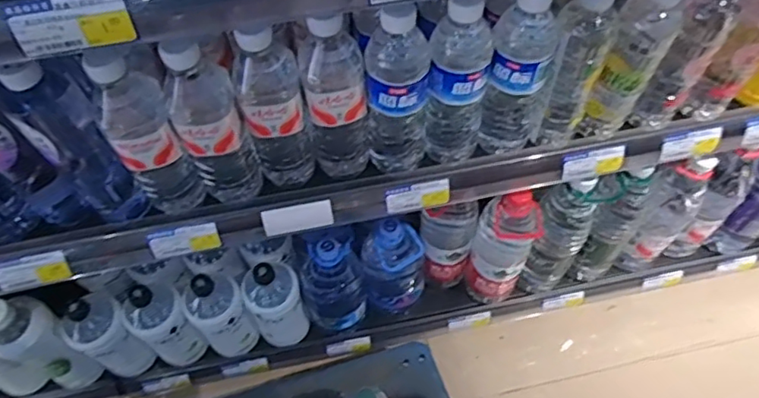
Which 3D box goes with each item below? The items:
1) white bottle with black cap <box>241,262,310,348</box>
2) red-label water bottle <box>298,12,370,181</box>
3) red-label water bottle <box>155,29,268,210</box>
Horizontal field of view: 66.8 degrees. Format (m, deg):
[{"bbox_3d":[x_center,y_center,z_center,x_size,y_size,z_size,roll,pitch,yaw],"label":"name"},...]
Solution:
[{"bbox_3d":[-0.160,0.163,0.899,0.083,0.211,0.072,-24,62,-12],"label":"white bottle with black cap"},{"bbox_3d":[-0.044,-0.103,0.595,0.061,0.218,0.054,-8,60,-3],"label":"red-label water bottle"},{"bbox_3d":[-0.168,-0.072,0.576,0.063,0.219,0.057,-26,63,-13],"label":"red-label water bottle"}]

